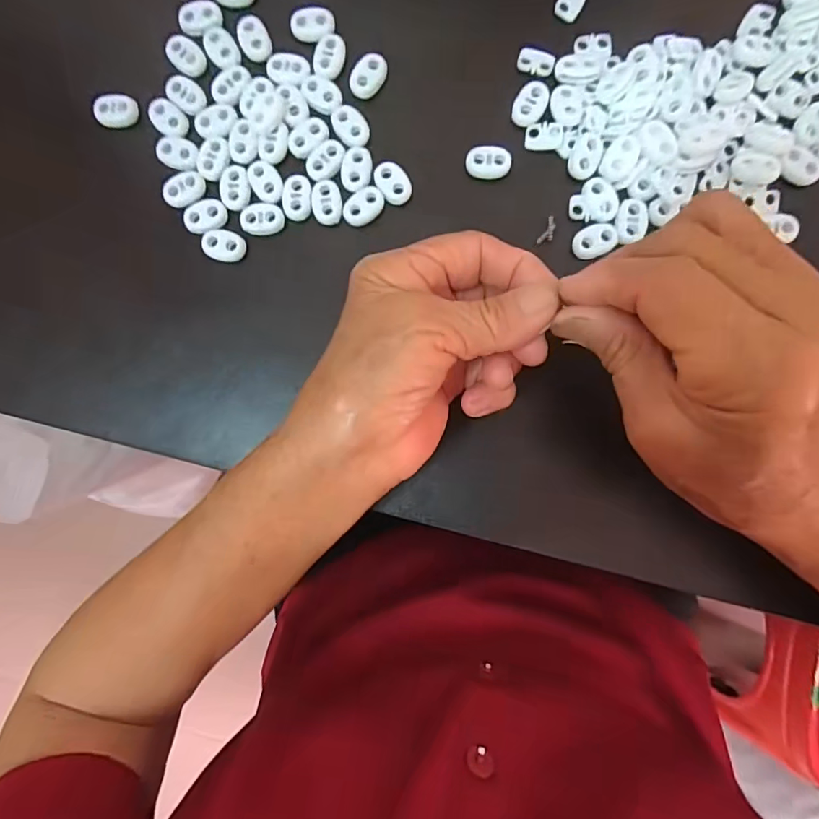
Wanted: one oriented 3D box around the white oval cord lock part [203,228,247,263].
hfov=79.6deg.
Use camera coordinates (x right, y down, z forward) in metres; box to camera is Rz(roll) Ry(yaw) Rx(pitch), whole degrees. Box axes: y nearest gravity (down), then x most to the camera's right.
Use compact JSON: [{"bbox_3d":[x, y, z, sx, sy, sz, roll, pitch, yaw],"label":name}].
[{"bbox_3d":[-0.097,-0.085,0.256,0.021,0.005,0.016,21,90,3],"label":"white oval cord lock part"}]

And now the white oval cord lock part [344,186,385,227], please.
[{"bbox_3d":[-0.024,-0.105,0.253,0.023,0.004,0.014,-38,87,2],"label":"white oval cord lock part"}]

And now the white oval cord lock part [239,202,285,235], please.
[{"bbox_3d":[-0.077,-0.099,0.255,0.022,0.004,0.016,4,89,3],"label":"white oval cord lock part"}]

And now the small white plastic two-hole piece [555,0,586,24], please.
[{"bbox_3d":[0.084,-0.211,0.252,0.013,0.004,0.020,24,91,3],"label":"small white plastic two-hole piece"}]

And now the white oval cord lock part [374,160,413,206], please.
[{"bbox_3d":[-0.009,-0.116,0.251,0.015,0.004,0.023,-37,87,2],"label":"white oval cord lock part"}]

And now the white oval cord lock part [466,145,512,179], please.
[{"bbox_3d":[0.041,-0.126,0.252,0.023,0.004,0.015,-3,89,3],"label":"white oval cord lock part"}]

